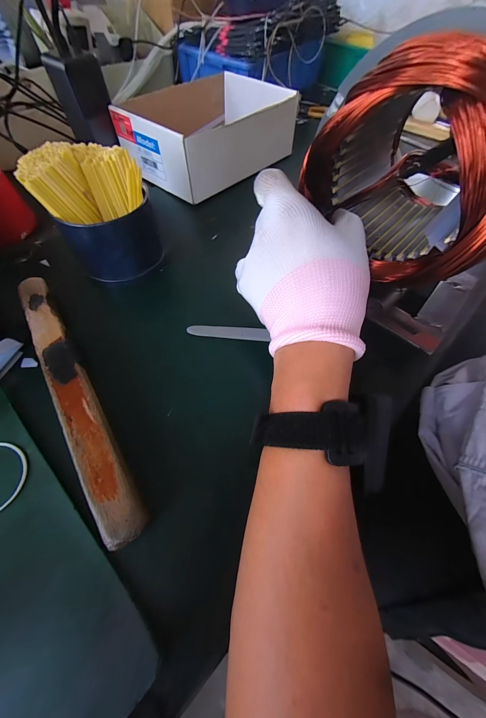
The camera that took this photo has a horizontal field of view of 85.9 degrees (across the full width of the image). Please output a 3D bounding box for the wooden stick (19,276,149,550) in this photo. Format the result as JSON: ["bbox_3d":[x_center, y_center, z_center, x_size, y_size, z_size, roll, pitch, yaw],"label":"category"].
[{"bbox_3d":[-0.150,0.019,0.221,0.031,0.014,0.267,-30,66,-18],"label":"wooden stick"}]

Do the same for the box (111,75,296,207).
[{"bbox_3d":[-0.051,-0.372,0.418,0.188,0.083,0.249,38,66,17],"label":"box"}]

